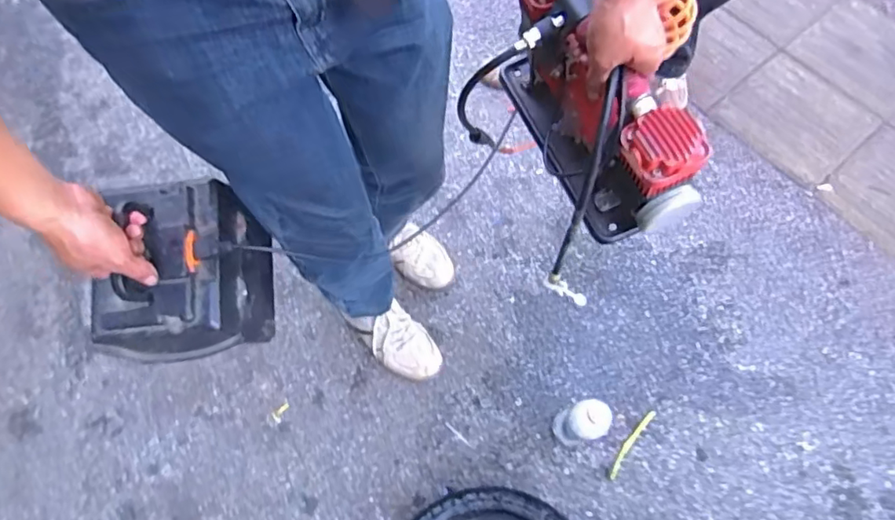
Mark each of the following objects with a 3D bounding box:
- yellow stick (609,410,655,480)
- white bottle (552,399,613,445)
[{"bbox_3d":[0.340,0.337,1.020,0.019,0.011,0.149,37,73,15],"label":"yellow stick"},{"bbox_3d":[0.225,0.280,0.944,0.055,0.201,0.065,-35,70,-12],"label":"white bottle"}]

